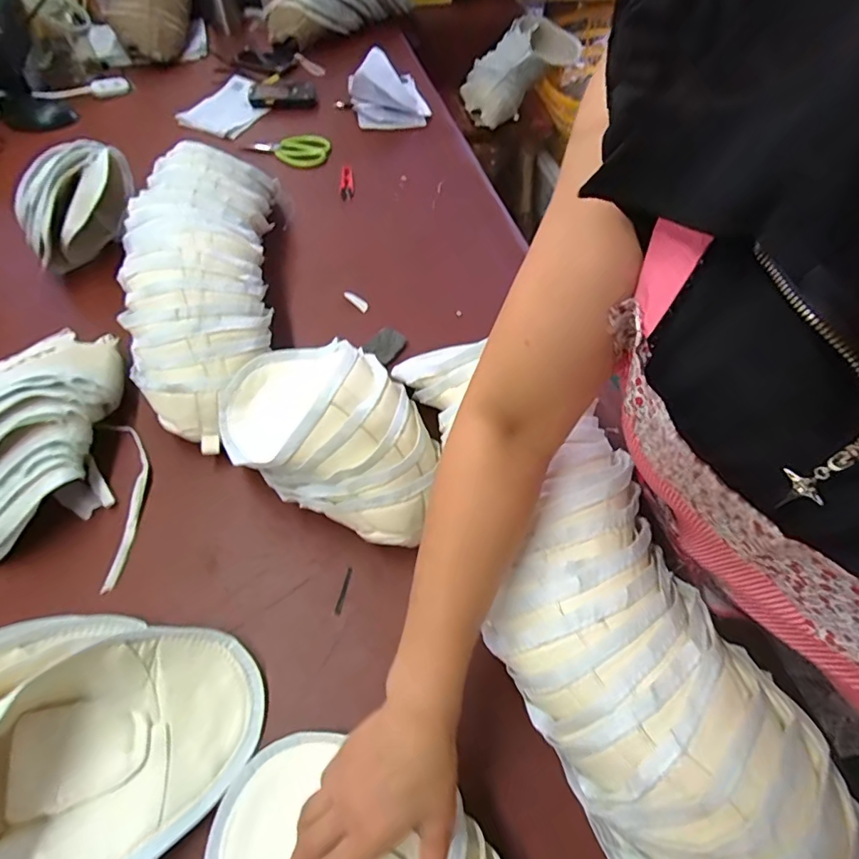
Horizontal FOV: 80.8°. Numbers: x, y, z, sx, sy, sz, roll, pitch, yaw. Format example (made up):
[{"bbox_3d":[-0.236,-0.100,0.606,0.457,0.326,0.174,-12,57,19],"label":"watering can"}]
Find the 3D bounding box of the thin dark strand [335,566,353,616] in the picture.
[{"bbox_3d":[-0.095,0.180,0.563,0.007,0.004,0.052,12,56,6],"label":"thin dark strand"}]

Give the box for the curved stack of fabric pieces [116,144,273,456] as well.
[{"bbox_3d":[-0.312,-0.213,0.695,0.175,0.127,0.477,-7,56,-7],"label":"curved stack of fabric pieces"}]

